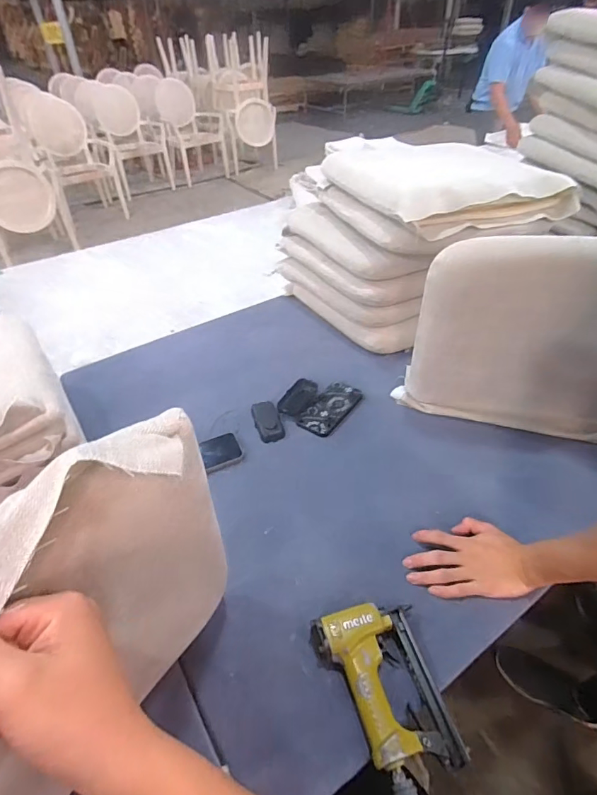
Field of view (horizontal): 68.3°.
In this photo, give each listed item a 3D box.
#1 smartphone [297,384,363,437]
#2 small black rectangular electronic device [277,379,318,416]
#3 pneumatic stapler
[{"bbox_3d":[0.071,0.021,0.945,0.081,0.006,0.163,23,47,26],"label":"smartphone"},{"bbox_3d":[0.001,0.000,0.950,0.056,0.016,0.110,16,45,20],"label":"small black rectangular electronic device"},{"bbox_3d":[0.106,0.356,0.542,0.129,0.042,0.187,-14,43,-13],"label":"pneumatic stapler"}]

